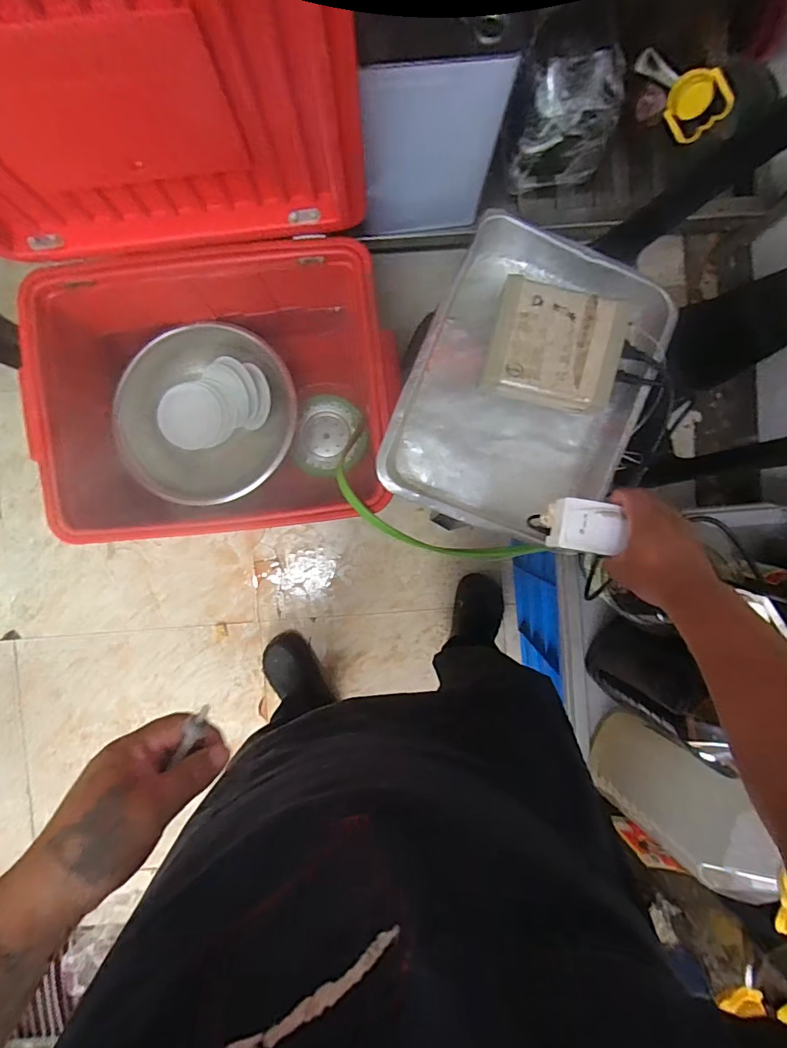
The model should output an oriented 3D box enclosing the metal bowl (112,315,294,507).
[{"bbox_3d":[-0.368,-0.220,0.969,0.338,0.140,0.334,0,93,-1],"label":"metal bowl"}]

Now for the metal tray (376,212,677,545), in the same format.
[{"bbox_3d":[0.192,-0.196,0.708,0.324,0.092,0.424,22,90,-2],"label":"metal tray"}]

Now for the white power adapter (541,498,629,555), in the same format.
[{"bbox_3d":[0.224,0.005,0.551,0.076,0.034,0.065,3,91,-2],"label":"white power adapter"}]

